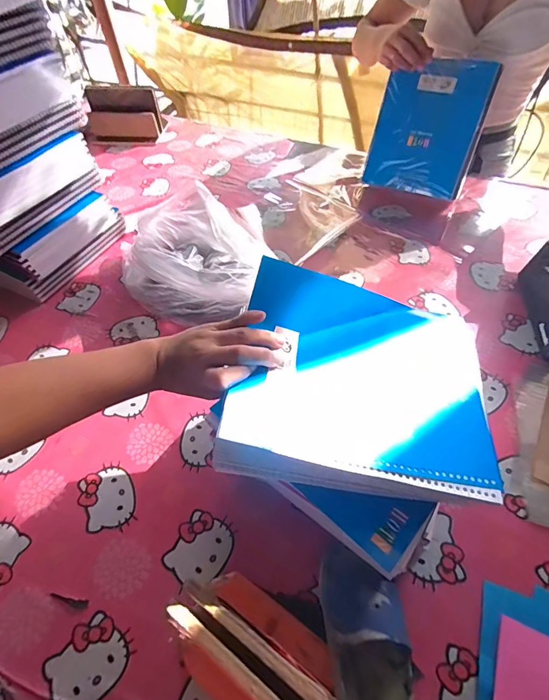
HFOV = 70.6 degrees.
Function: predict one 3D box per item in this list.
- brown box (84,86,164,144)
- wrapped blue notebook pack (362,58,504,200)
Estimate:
[{"bbox_3d":[-0.429,-0.679,1.117,0.207,0.106,0.143,8,54,9],"label":"brown box"},{"bbox_3d":[0.323,-0.467,0.826,0.211,0.243,0.016,19,32,16],"label":"wrapped blue notebook pack"}]

